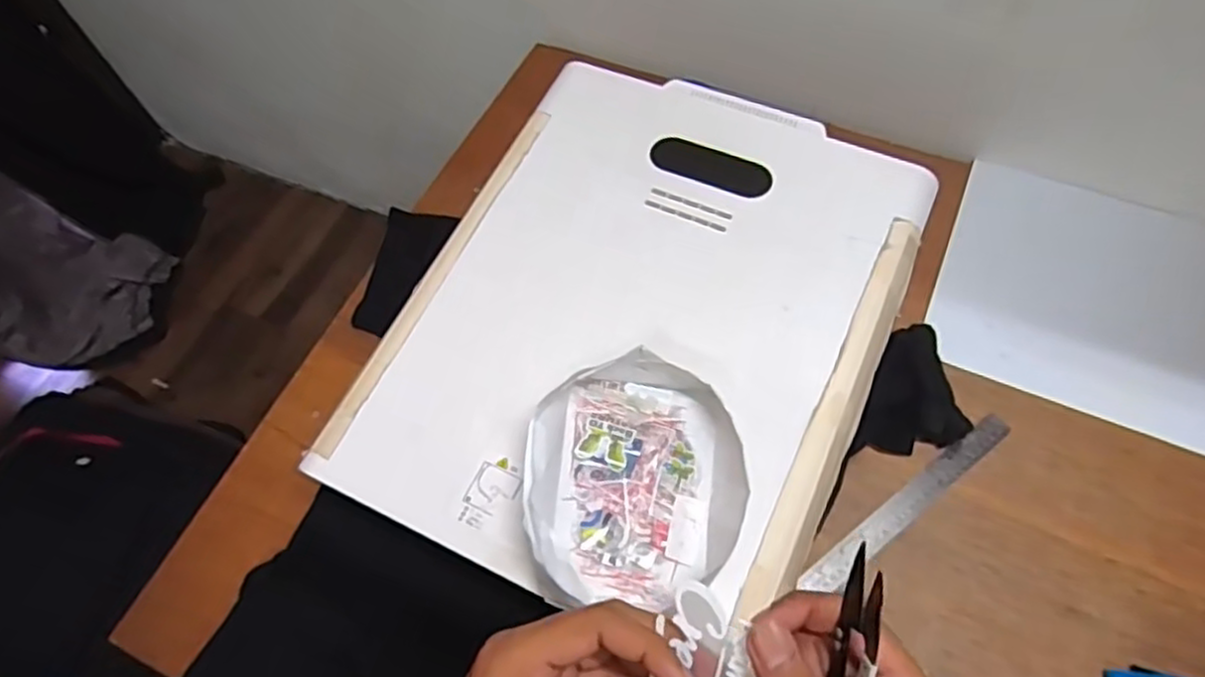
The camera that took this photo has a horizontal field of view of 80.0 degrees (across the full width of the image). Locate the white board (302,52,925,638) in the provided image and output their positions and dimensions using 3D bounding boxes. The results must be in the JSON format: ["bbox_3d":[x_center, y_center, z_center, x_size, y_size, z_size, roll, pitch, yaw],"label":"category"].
[{"bbox_3d":[0.039,-0.024,0.647,0.399,0.027,0.499,21,68,15],"label":"white board"}]

